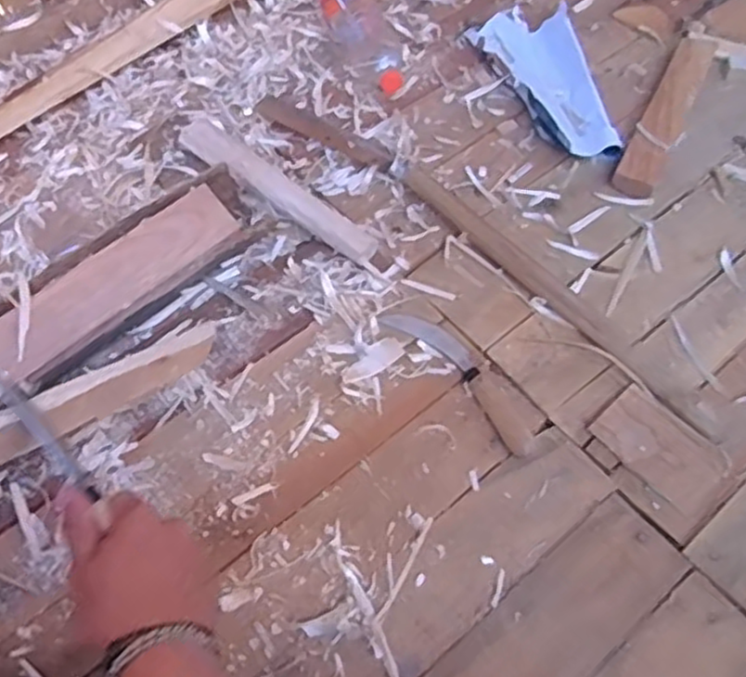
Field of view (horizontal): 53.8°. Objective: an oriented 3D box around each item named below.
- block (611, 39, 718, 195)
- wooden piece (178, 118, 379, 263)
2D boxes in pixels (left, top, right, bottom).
[{"bbox_3d":[0.362,-0.278,0.899,0.048,0.026,0.291,27,63,11],"label":"block"},{"bbox_3d":[-0.101,-0.161,0.794,0.245,0.013,0.046,36,53,7],"label":"wooden piece"}]

